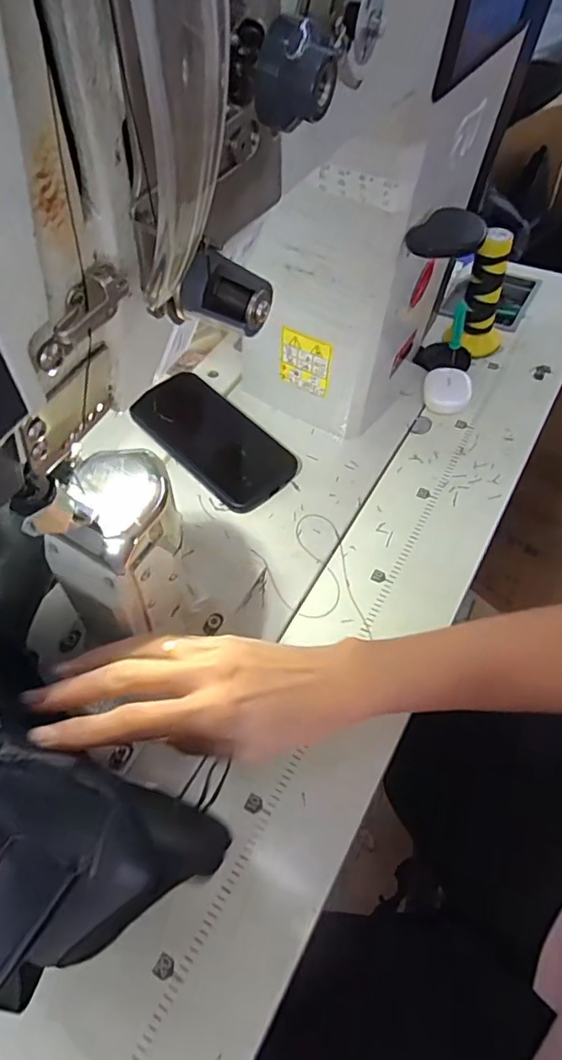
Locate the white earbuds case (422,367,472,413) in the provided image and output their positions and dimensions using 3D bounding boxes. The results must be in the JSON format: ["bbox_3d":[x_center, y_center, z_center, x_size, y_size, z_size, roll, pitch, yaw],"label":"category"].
[{"bbox_3d":[0.172,-0.143,0.577,0.047,0.022,0.052,9,56,10],"label":"white earbuds case"}]

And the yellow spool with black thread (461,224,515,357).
[{"bbox_3d":[0.219,-0.247,0.583,0.043,0.126,0.040,-2,55,3],"label":"yellow spool with black thread"}]

